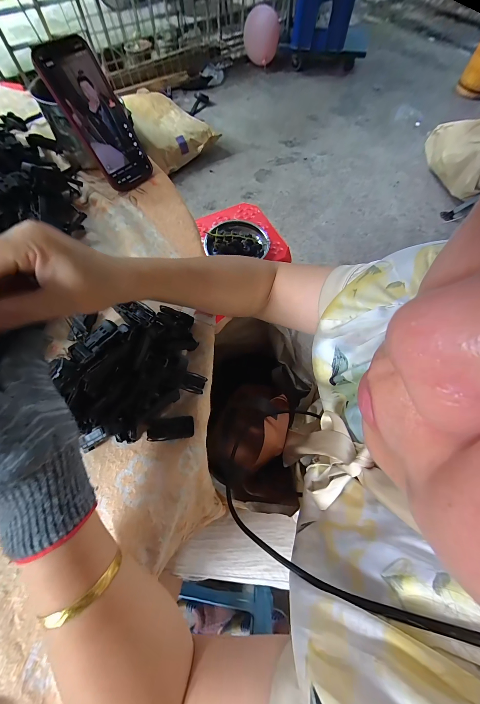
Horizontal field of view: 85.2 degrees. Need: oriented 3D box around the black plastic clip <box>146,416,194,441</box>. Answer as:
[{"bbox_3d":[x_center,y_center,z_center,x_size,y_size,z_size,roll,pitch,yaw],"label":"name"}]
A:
[{"bbox_3d":[-0.071,0.078,0.267,0.047,0.011,0.023,-3,68,-4],"label":"black plastic clip"}]

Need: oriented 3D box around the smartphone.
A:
[{"bbox_3d":[-0.194,-0.321,0.365,0.074,0.158,0.014,-44,40,-18],"label":"smartphone"}]

